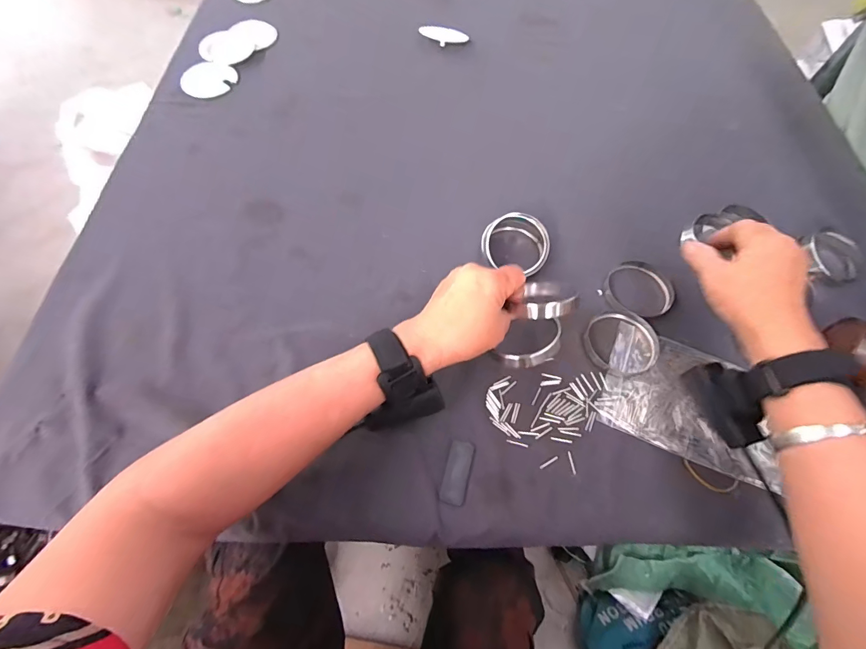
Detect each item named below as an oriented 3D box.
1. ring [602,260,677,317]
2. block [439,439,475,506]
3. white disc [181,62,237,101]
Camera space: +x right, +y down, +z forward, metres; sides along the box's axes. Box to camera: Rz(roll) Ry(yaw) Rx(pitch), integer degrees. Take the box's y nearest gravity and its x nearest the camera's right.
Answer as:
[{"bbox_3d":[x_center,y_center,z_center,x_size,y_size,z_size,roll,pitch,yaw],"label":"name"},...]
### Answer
[{"bbox_3d":[0.226,-0.041,0.439,0.070,0.014,0.070,0,65,-1],"label":"ring"},{"bbox_3d":[0.022,0.132,0.353,0.021,0.004,0.054,15,65,6],"label":"block"},{"bbox_3d":[-0.334,-0.365,0.587,0.070,0.006,0.075,2,70,-5],"label":"white disc"}]

